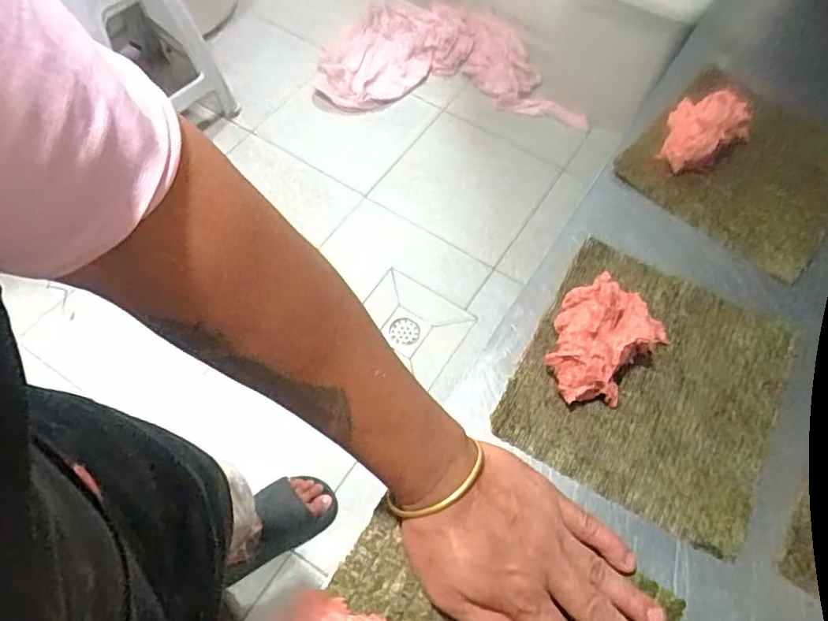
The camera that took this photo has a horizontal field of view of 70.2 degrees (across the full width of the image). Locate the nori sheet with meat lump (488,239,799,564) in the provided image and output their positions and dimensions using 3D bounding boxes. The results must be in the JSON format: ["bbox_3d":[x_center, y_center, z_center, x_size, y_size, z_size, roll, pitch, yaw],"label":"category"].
[{"bbox_3d":[0.183,0.046,0.443,0.185,0.032,0.203,28,64,12],"label":"nori sheet with meat lump"}]

